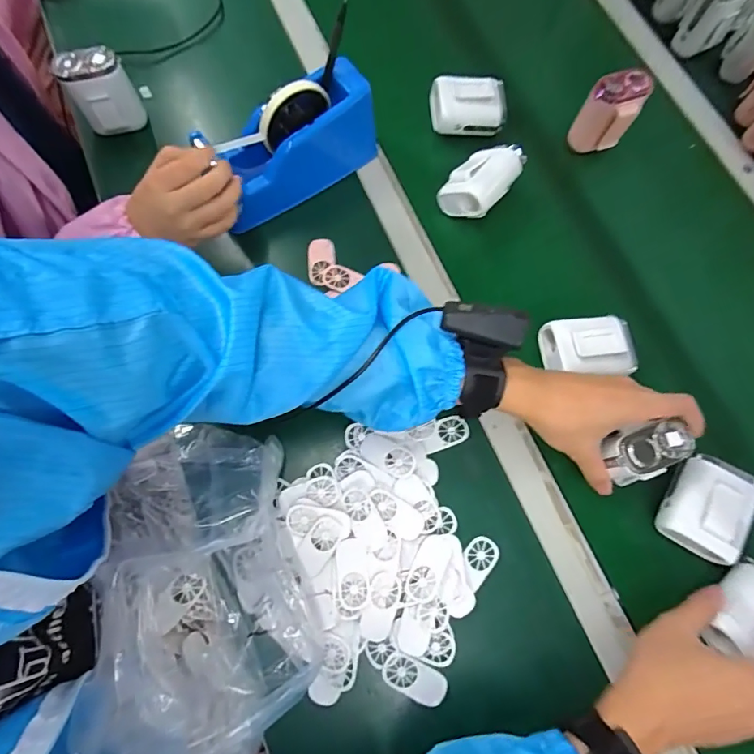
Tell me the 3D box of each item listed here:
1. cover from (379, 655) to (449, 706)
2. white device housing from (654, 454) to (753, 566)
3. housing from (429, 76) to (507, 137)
[{"bbox_3d":[0.034,0.265,0.401,0.059,0.007,0.029,23,78,6],"label":"cover"},{"bbox_3d":[0.312,0.120,0.426,0.064,0.030,0.085,32,79,7],"label":"white device housing"},{"bbox_3d":[0.111,-0.332,0.557,0.090,0.037,0.059,-1,77,0],"label":"housing"}]

